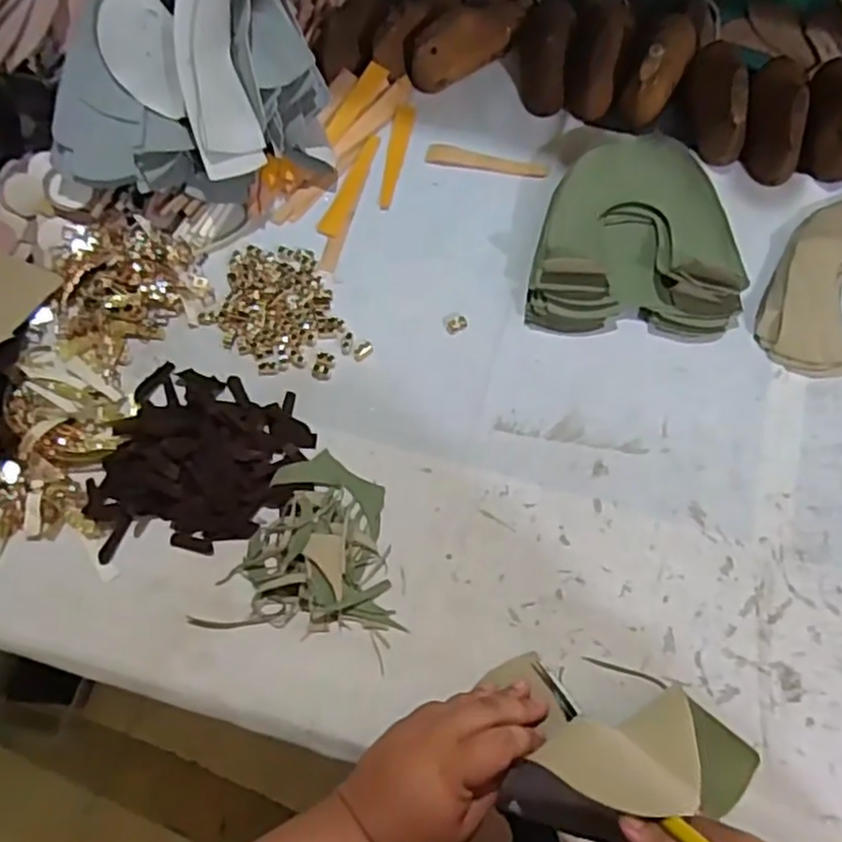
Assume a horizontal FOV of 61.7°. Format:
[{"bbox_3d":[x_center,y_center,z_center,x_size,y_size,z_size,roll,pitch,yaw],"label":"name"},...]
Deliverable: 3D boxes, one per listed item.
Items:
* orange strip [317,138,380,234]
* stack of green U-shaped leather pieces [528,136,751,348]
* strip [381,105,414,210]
[{"bbox_3d":[-0.063,-0.220,0.656,0.020,0.004,0.116,22,71,10],"label":"orange strip"},{"bbox_3d":[0.183,-0.161,0.604,0.172,0.038,0.181,5,69,3],"label":"stack of green U-shaped leather pieces"},{"bbox_3d":[-0.023,-0.251,0.665,0.019,0.004,0.119,8,69,5],"label":"strip"}]

